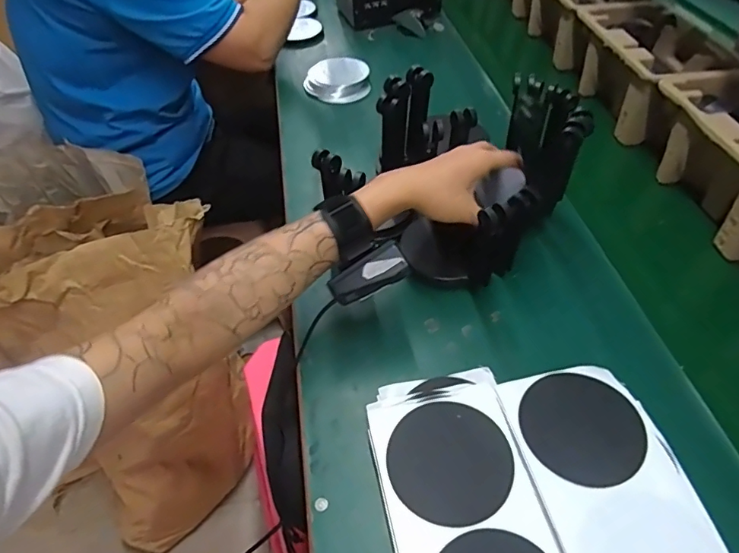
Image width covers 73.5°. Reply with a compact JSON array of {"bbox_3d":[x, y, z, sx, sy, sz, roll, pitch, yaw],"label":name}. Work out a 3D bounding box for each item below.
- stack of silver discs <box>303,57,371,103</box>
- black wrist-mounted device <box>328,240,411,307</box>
[{"bbox_3d":[-0.053,-0.325,0.817,0.103,0.027,0.100,-2,49,-1],"label":"stack of silver discs"},{"bbox_3d":[-0.001,-0.001,0.429,0.069,0.027,0.028,-31,52,4],"label":"black wrist-mounted device"}]

